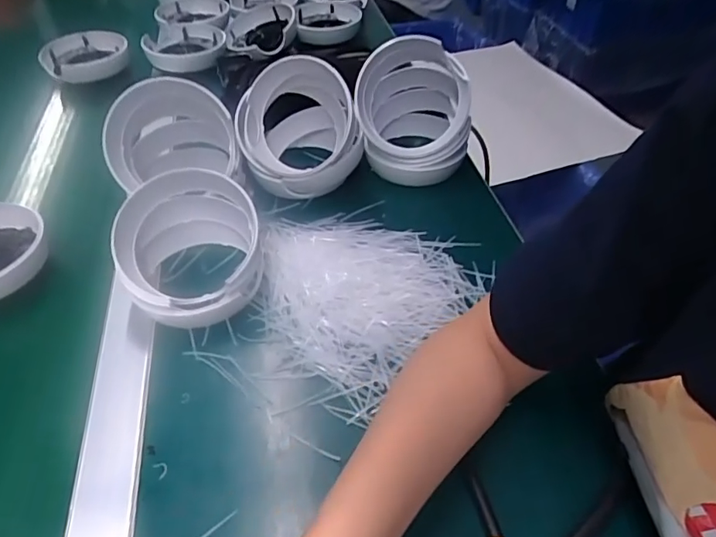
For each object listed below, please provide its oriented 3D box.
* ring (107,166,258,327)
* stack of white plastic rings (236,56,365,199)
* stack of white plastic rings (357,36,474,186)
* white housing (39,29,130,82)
[{"bbox_3d":[-0.146,-0.018,0.446,0.108,0.082,0.111,-1,46,1],"label":"ring"},{"bbox_3d":[-0.064,-0.156,0.555,0.124,0.123,0.124,-7,46,-5],"label":"stack of white plastic rings"},{"bbox_3d":[0.066,-0.176,0.565,0.113,0.128,0.112,10,47,12],"label":"stack of white plastic rings"},{"bbox_3d":[-0.412,-0.324,0.773,0.120,0.039,0.122,-20,48,-17],"label":"white housing"}]

